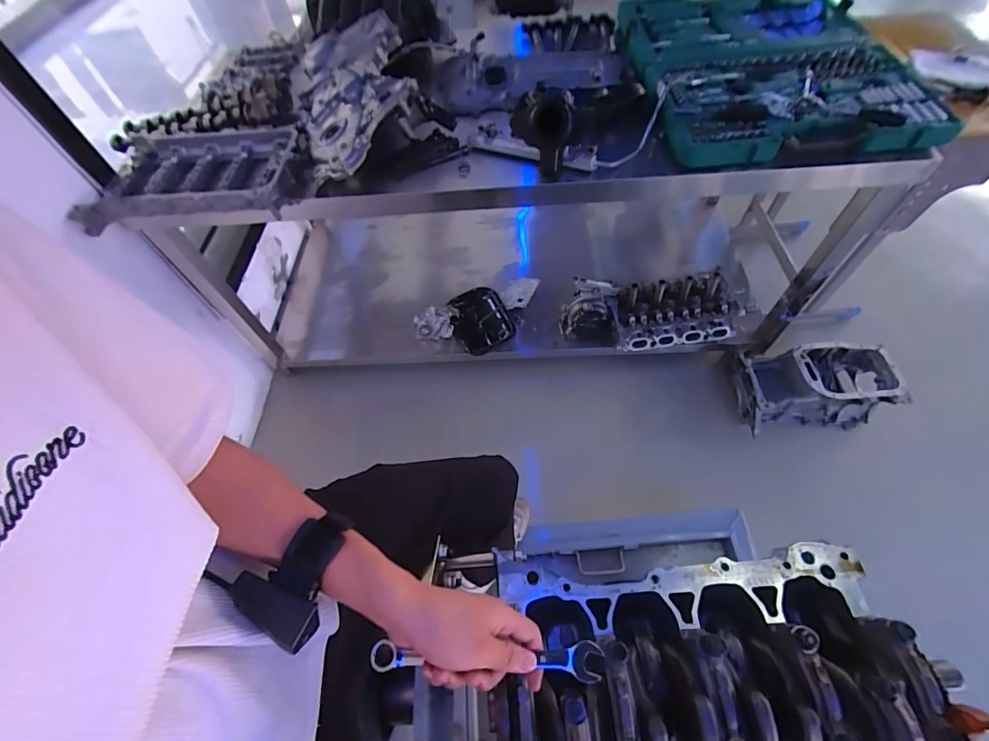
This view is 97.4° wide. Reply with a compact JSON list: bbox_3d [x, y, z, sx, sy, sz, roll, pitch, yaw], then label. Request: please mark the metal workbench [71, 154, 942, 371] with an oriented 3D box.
[{"bbox_3d":[0.142,-0.493,1.460,2.090,0.799,0.793,-2,58,3],"label":"metal workbench"}]

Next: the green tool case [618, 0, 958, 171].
[{"bbox_3d":[0.616,-0.701,0.998,0.557,0.099,0.608,-2,58,3],"label":"green tool case"}]

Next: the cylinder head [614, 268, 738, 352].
[{"bbox_3d":[0.589,-0.198,1.430,0.380,0.120,0.202,-7,58,-1],"label":"cylinder head"}]

